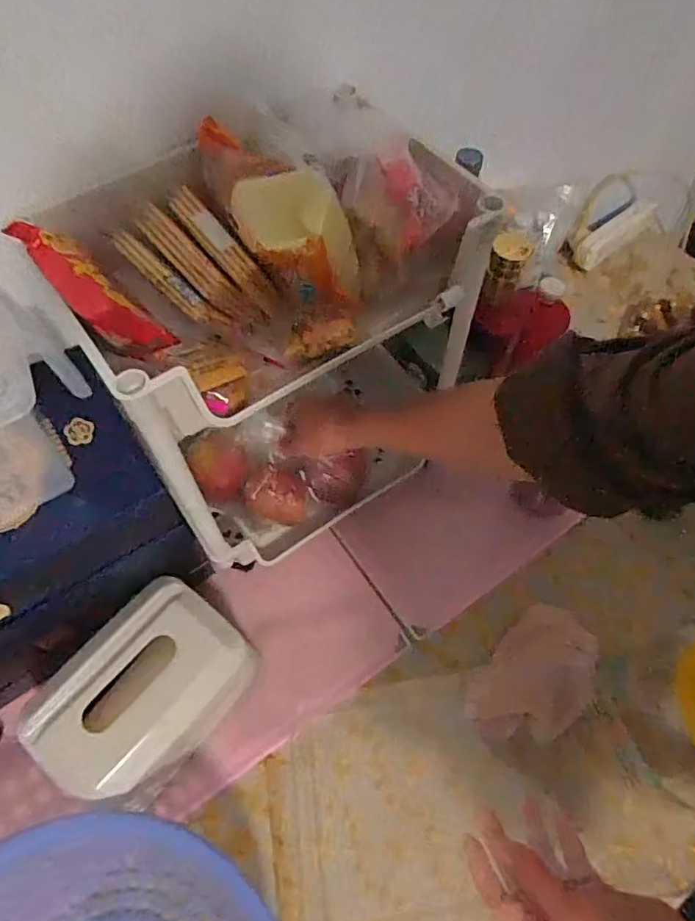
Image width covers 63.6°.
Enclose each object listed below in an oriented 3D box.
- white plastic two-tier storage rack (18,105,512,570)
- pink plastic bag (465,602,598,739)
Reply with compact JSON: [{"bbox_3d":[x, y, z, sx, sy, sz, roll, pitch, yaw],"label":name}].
[{"bbox_3d":[-0.053,-0.091,0.505,0.277,0.335,0.201,-28,64,-16],"label":"white plastic two-tier storage rack"},{"bbox_3d":[0.194,0.219,0.569,0.092,0.027,0.147,38,68,17],"label":"pink plastic bag"}]

